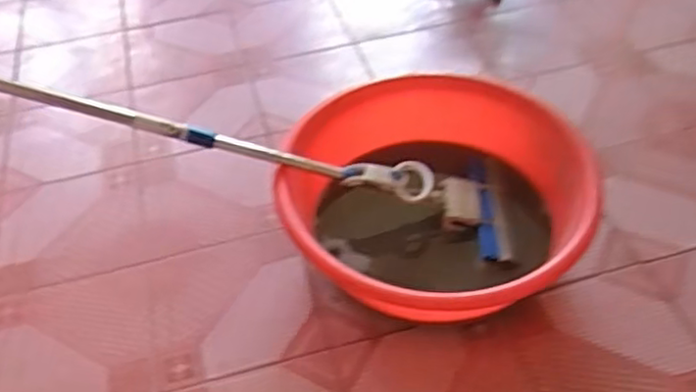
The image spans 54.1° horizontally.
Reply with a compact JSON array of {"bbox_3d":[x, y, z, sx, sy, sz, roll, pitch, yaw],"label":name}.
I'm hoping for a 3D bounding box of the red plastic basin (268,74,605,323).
[{"bbox_3d":[0.188,0.017,1.302,0.601,0.199,0.562,-3,45,2],"label":"red plastic basin"}]

